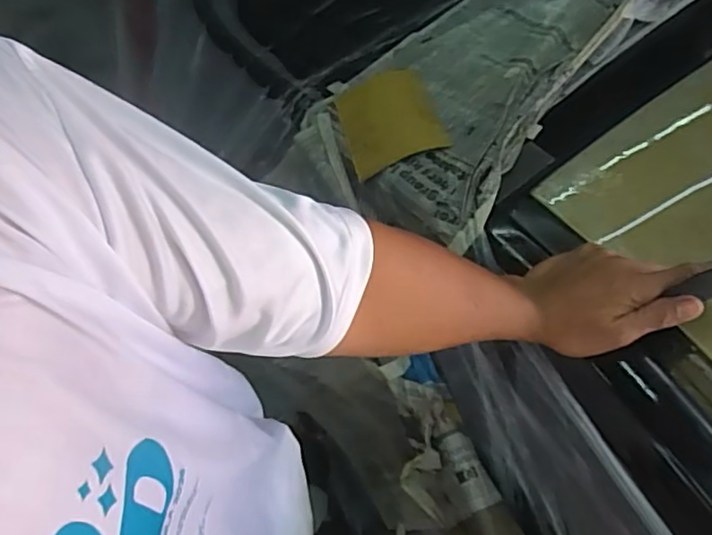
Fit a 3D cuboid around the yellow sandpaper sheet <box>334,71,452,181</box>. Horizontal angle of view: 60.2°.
[{"bbox_3d":[0.036,-0.170,0.705,0.104,0.008,0.145,-24,56,10],"label":"yellow sandpaper sheet"}]

